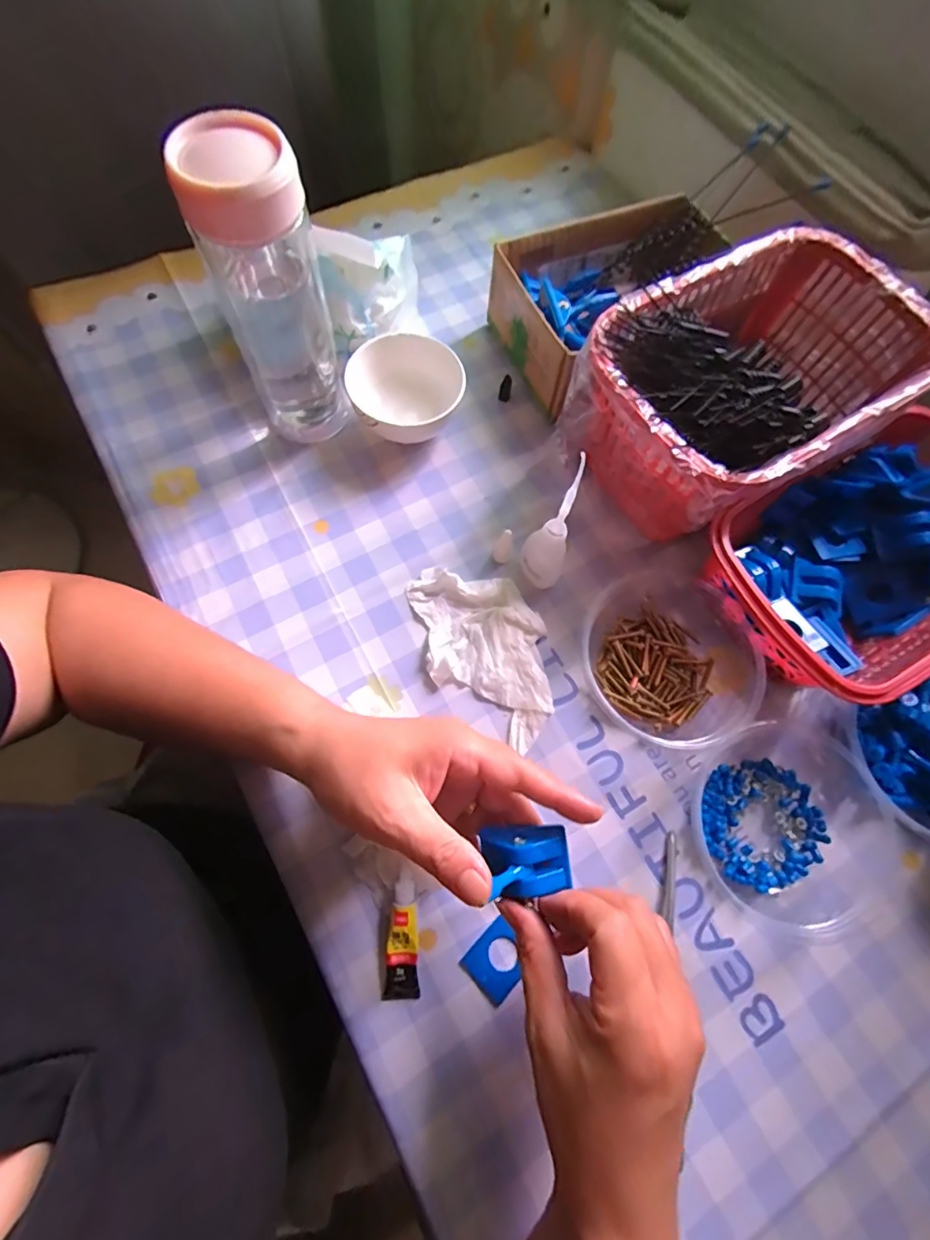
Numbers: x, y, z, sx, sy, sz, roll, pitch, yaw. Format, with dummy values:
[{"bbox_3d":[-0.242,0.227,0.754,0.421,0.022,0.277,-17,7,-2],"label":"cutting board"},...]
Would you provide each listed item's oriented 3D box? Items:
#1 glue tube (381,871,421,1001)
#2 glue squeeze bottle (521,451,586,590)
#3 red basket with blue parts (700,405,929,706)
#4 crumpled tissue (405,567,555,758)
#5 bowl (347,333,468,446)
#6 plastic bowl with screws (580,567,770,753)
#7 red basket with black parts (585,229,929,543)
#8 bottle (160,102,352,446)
[{"bbox_3d":[-0.035,0.182,0.290,0.019,0.008,0.068,2,86,-1],"label":"glue tube"},{"bbox_3d":[0.056,-0.055,0.325,0.023,0.120,0.027,-13,72,-7],"label":"glue squeeze bottle"},{"bbox_3d":[0.270,-0.037,0.352,0.202,0.069,0.139,-29,74,-11],"label":"red basket with blue parts"},{"bbox_3d":[0.015,0.021,0.354,0.081,0.014,0.134,-15,72,-7],"label":"crumpled tissue"},{"bbox_3d":[-0.045,-0.177,0.404,0.087,0.049,0.081,1,71,-2],"label":"bowl"},{"bbox_3d":[0.141,0.024,0.344,0.117,0.041,0.121,-22,73,-9],"label":"plastic bowl with screws"},{"bbox_3d":[0.196,-0.159,0.374,0.225,0.109,0.151,-30,74,-12],"label":"red basket with black parts"},{"bbox_3d":[-0.125,-0.206,0.338,0.064,0.181,0.064,-18,72,-8],"label":"bottle"}]

